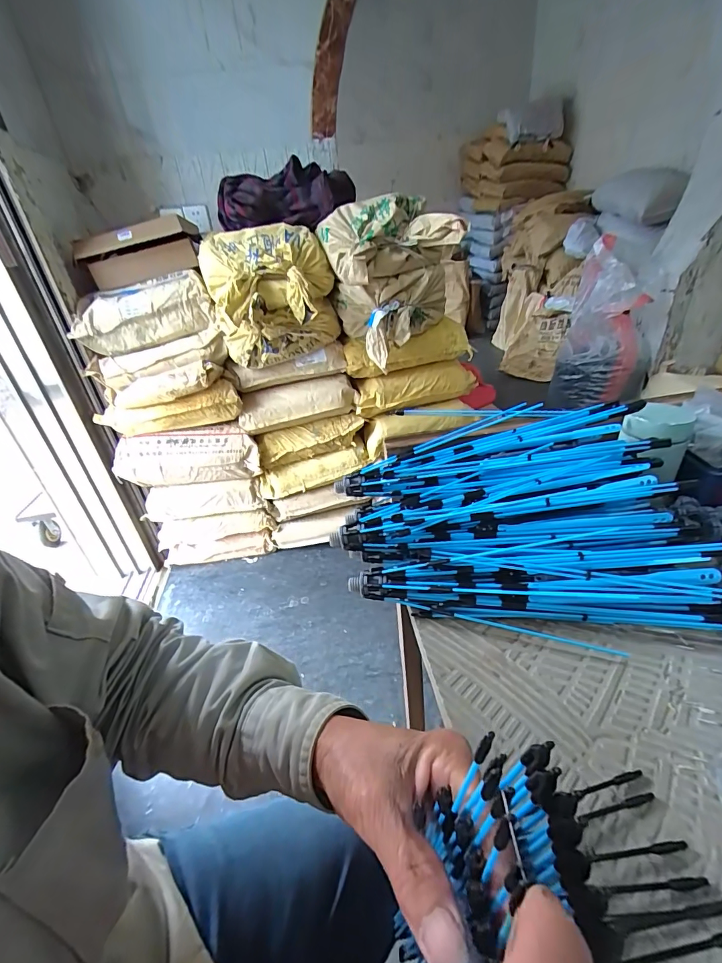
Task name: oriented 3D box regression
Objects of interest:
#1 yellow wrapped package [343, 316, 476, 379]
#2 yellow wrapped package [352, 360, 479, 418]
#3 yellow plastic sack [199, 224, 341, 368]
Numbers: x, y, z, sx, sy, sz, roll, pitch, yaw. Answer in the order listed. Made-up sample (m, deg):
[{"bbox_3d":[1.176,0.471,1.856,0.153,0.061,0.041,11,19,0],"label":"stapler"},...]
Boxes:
[{"bbox_3d":[0.166,-0.454,1.396,0.436,0.130,0.123,-13,32,-11],"label":"yellow wrapped package"},{"bbox_3d":[0.188,-0.321,1.394,0.416,0.130,0.086,-8,31,-3],"label":"yellow wrapped package"},{"bbox_3d":[-0.262,-0.558,1.230,0.375,0.356,0.224,-15,32,-14],"label":"yellow plastic sack"}]

